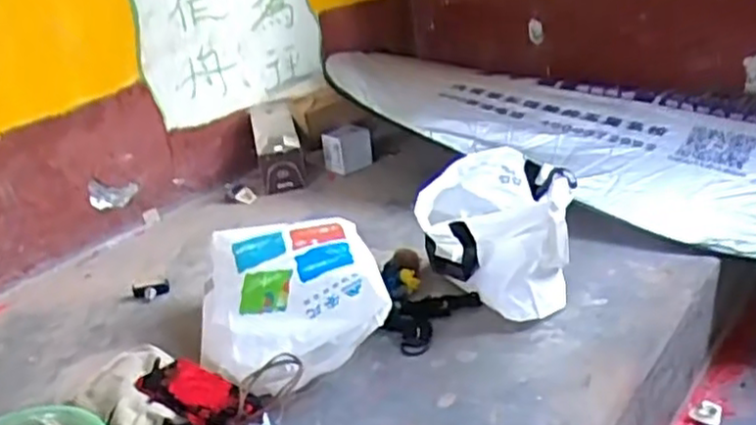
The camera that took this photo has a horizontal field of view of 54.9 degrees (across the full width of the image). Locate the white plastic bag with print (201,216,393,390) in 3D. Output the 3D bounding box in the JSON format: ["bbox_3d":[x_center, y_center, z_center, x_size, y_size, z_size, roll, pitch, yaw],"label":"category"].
[{"bbox_3d":[-0.147,0.133,1.175,0.284,0.108,0.332,-11,24,-9],"label":"white plastic bag with print"}]

